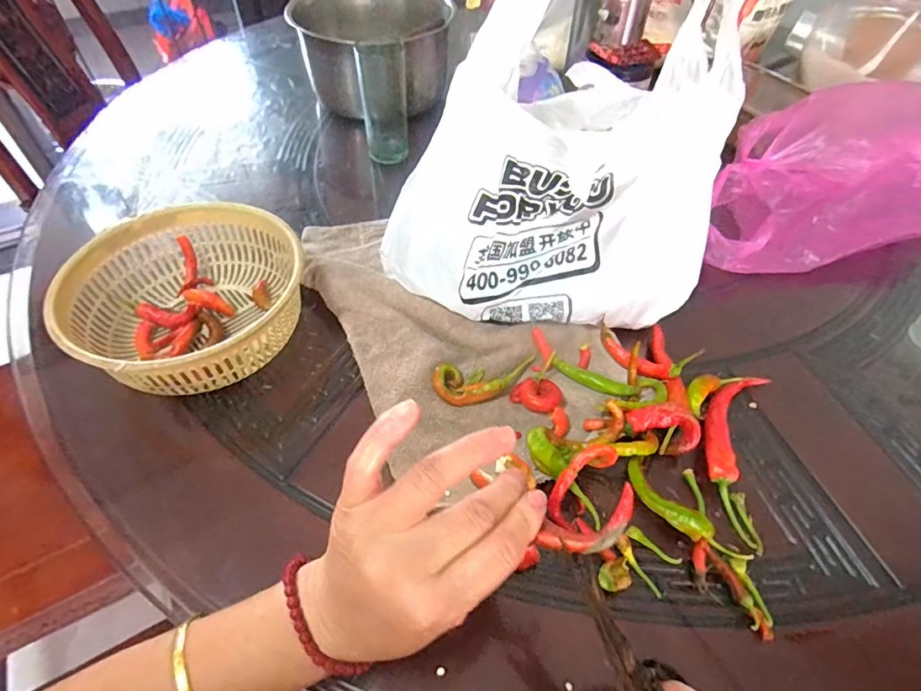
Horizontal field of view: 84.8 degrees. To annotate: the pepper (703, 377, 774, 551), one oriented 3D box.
[{"bbox_3d":[0.214,0.079,0.398,0.043,0.016,0.145,18,53,12],"label":"pepper"}]

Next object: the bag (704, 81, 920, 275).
[{"bbox_3d":[0.417,-0.182,0.547,0.329,0.113,0.154,-5,52,-6],"label":"bag"}]

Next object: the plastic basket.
[{"bbox_3d":[-0.234,-0.038,0.443,0.191,0.074,0.186,-10,52,-9],"label":"plastic basket"}]

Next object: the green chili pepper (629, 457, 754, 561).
[{"bbox_3d":[0.156,0.118,0.356,0.024,0.010,0.095,-33,59,-25],"label":"green chili pepper"}]

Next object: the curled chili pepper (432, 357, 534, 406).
[{"bbox_3d":[0.021,0.028,0.411,0.083,0.014,0.034,-7,52,-7],"label":"curled chili pepper"}]

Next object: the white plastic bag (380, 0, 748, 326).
[{"bbox_3d":[0.072,-0.145,0.393,0.277,0.239,0.124,-2,51,-3],"label":"white plastic bag"}]

